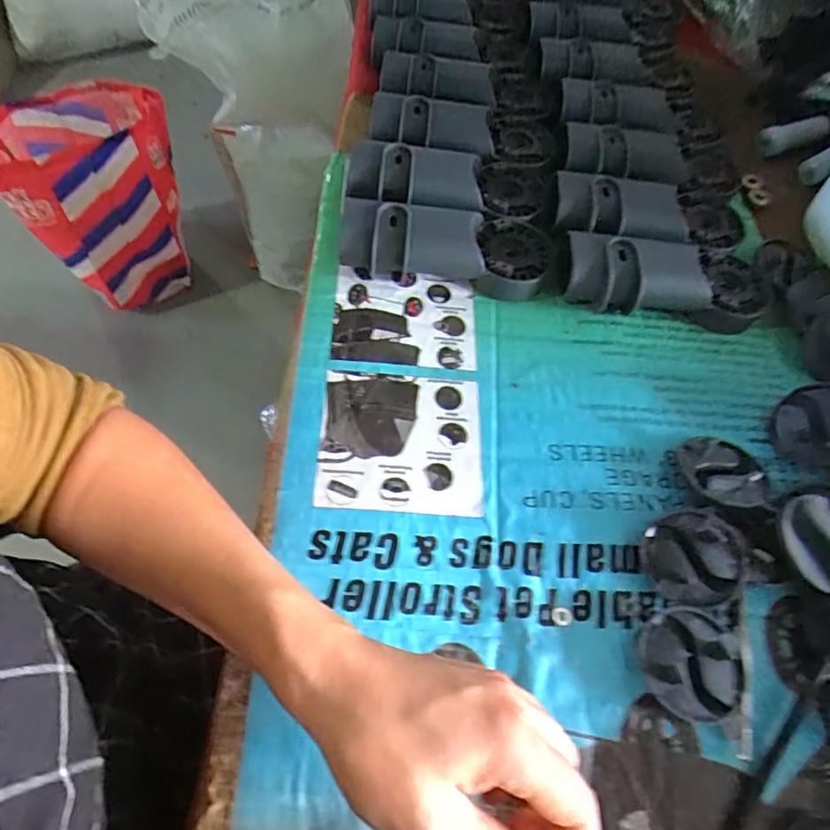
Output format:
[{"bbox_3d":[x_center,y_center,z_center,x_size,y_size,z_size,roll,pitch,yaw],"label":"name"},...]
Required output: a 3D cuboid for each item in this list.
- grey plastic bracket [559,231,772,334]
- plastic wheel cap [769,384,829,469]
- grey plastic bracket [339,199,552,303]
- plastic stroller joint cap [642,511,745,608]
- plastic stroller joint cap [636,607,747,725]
[{"bbox_3d":[0.194,-0.107,0.424,0.164,0.035,0.072,7,61,0],"label":"grey plastic bracket"},{"bbox_3d":[0.273,0.007,0.374,0.013,0.057,0.055,13,73,-39],"label":"plastic wheel cap"},{"bbox_3d":[0.025,-0.132,0.425,0.162,0.039,0.064,6,61,-1],"label":"grey plastic bracket"},{"bbox_3d":[0.165,0.085,0.331,0.052,0.020,0.053,2,62,-3],"label":"plastic stroller joint cap"},{"bbox_3d":[0.150,0.136,0.303,0.053,0.021,0.056,2,62,-3],"label":"plastic stroller joint cap"}]

